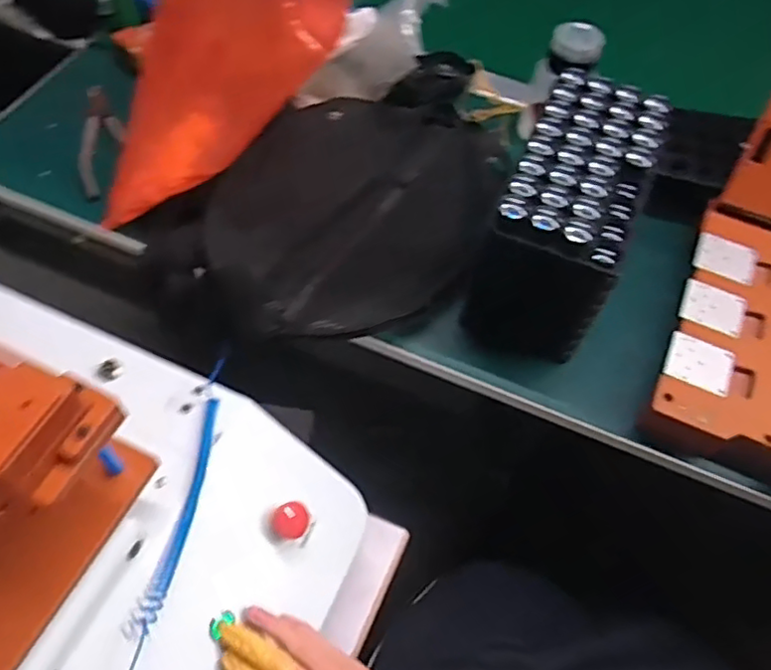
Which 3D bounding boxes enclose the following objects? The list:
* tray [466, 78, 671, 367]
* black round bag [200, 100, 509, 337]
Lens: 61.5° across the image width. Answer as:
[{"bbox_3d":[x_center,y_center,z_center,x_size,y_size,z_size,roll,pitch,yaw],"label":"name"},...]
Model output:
[{"bbox_3d":[0.148,-0.097,0.534,0.096,0.129,0.198,22,59,10],"label":"tray"},{"bbox_3d":[-0.022,-0.111,0.586,0.252,0.058,0.233,2,58,-3],"label":"black round bag"}]

